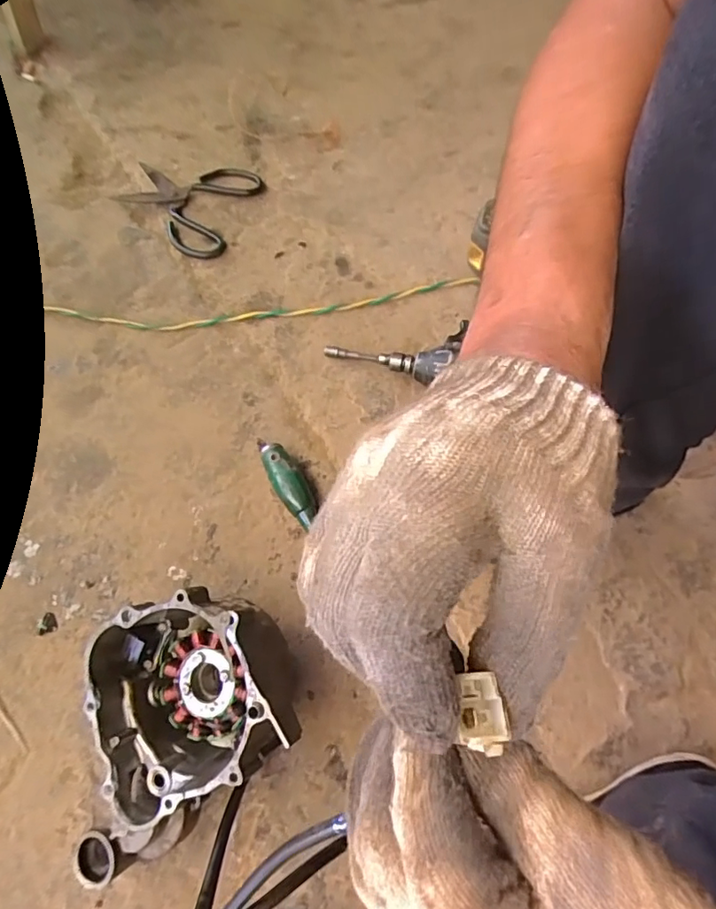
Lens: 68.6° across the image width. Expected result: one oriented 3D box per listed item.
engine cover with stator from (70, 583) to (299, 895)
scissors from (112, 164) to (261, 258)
[{"bbox_3d":[-0.150,0.210,0.437,0.214,0.084,0.167,-38,71,12],"label":"engine cover with stator"},{"bbox_3d":[-0.242,-0.345,0.712,0.177,0.012,0.160,17,69,8],"label":"scissors"}]

